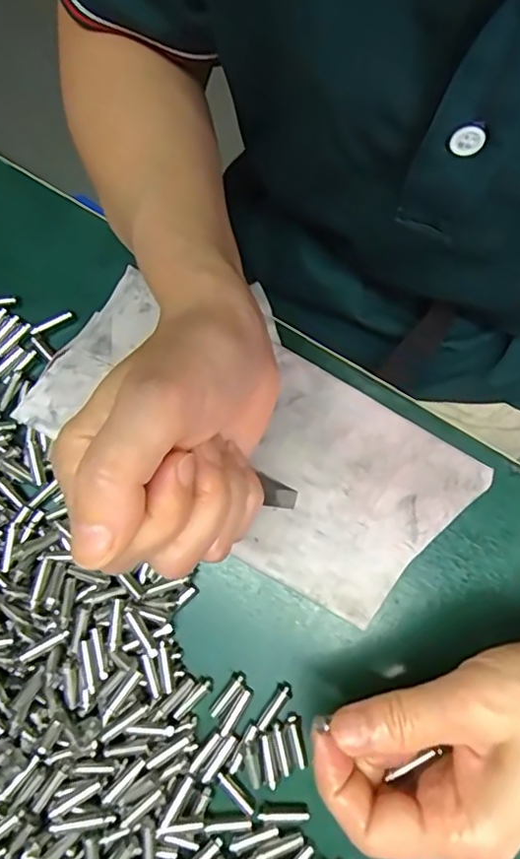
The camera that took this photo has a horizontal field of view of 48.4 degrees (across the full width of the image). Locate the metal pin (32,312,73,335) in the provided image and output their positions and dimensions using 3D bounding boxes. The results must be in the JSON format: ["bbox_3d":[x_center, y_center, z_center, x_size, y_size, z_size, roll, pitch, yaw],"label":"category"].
[{"bbox_3d":[-0.098,-0.050,0.273,0.020,0.004,0.005,-23,80,-1],"label":"metal pin"}]

